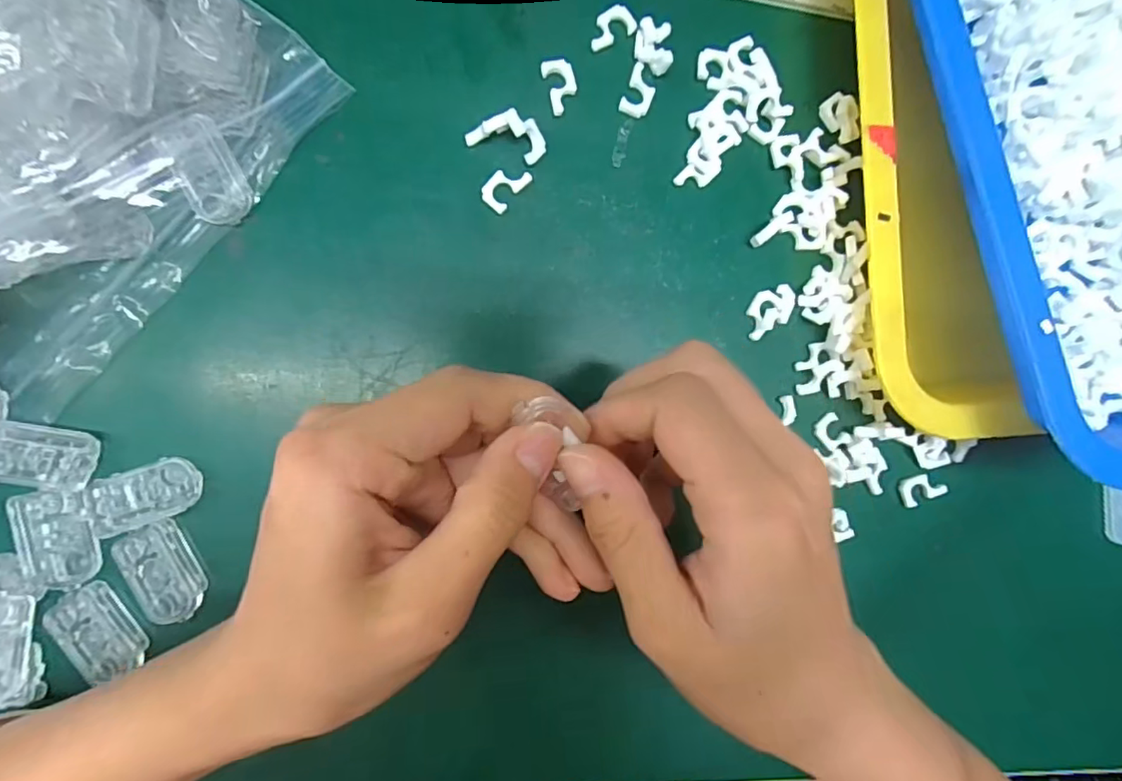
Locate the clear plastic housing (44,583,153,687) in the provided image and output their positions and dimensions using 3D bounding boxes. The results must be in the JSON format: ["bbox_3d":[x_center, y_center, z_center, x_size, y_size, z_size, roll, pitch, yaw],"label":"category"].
[{"bbox_3d":[-0.168,0.088,0.202,0.023,0.004,0.034,-31,94,-9],"label":"clear plastic housing"}]

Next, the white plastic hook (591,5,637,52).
[{"bbox_3d":[0.021,-0.156,0.239,0.021,0.004,0.014,-26,93,-9],"label":"white plastic hook"}]

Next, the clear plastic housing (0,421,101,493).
[{"bbox_3d":[-0.188,0.024,0.200,0.036,0.005,0.021,12,87,-9],"label":"clear plastic housing"}]

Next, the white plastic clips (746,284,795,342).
[{"bbox_3d":[0.093,-0.036,0.249,0.025,0.007,0.017,-32,94,-9],"label":"white plastic clips"}]

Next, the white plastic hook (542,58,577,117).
[{"bbox_3d":[0.000,-0.129,0.236,0.013,0.004,0.022,-17,92,-10],"label":"white plastic hook"}]

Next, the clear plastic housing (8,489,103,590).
[{"bbox_3d":[-0.181,0.053,0.201,0.022,0.006,0.036,-10,90,-10],"label":"clear plastic housing"}]

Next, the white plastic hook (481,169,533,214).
[{"bbox_3d":[-0.023,-0.085,0.231,0.013,0.004,0.022,40,83,-7],"label":"white plastic hook"}]

